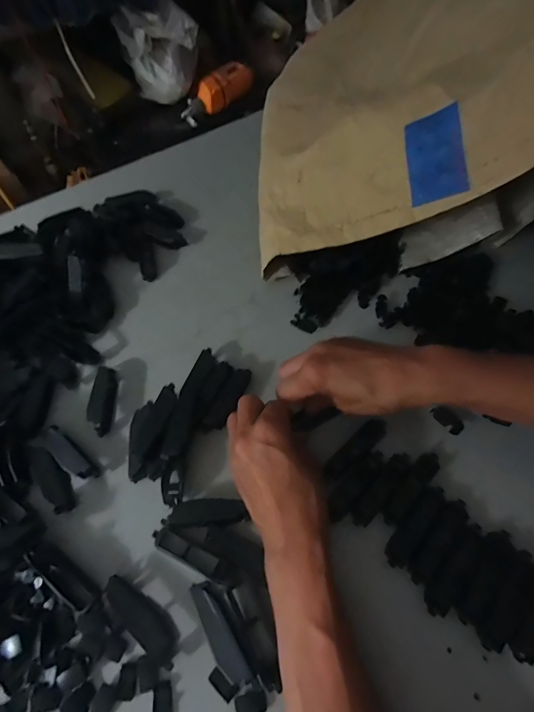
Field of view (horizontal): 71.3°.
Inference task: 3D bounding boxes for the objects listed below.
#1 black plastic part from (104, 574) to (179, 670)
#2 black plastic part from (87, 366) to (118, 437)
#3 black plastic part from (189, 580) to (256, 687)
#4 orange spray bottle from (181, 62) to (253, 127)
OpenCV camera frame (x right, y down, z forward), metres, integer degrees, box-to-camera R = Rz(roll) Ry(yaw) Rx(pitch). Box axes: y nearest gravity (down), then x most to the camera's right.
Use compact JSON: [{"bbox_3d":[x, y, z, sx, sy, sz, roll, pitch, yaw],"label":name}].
[{"bbox_3d":[-0.092,0.192,0.275,0.071,0.021,0.020,34,66,22],"label":"black plastic part"},{"bbox_3d":[-0.164,0.043,0.373,0.018,0.016,0.071,-3,57,2],"label":"black plastic part"},{"bbox_3d":[-0.034,0.198,0.267,0.018,0.011,0.069,-29,60,-14],"label":"black plastic part"},{"bbox_3d":[-0.203,-1.046,1.480,0.313,0.092,0.093,-35,60,4],"label":"orange spray bottle"}]

